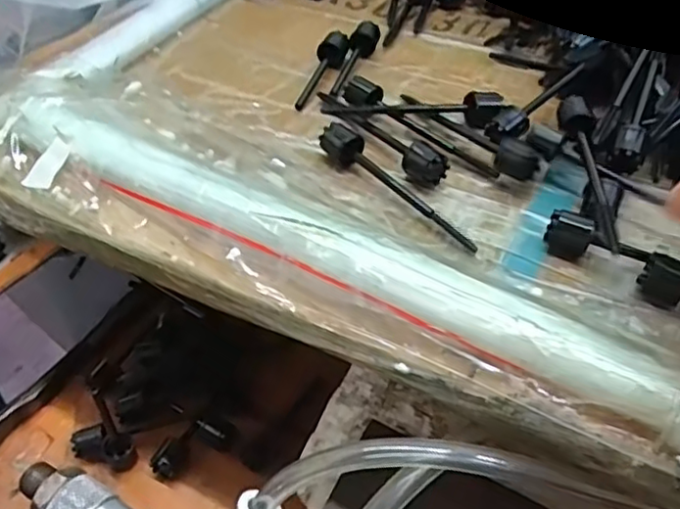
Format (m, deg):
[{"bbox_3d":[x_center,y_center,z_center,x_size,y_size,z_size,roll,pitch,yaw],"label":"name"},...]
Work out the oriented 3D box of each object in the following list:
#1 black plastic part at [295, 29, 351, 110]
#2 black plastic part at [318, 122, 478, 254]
[{"bbox_3d":[-0.007,-0.096,0.333,0.016,0.013,0.064,10,44,7],"label":"black plastic part"},{"bbox_3d":[0.025,-0.030,0.265,0.012,0.014,0.085,-33,54,-32],"label":"black plastic part"}]

